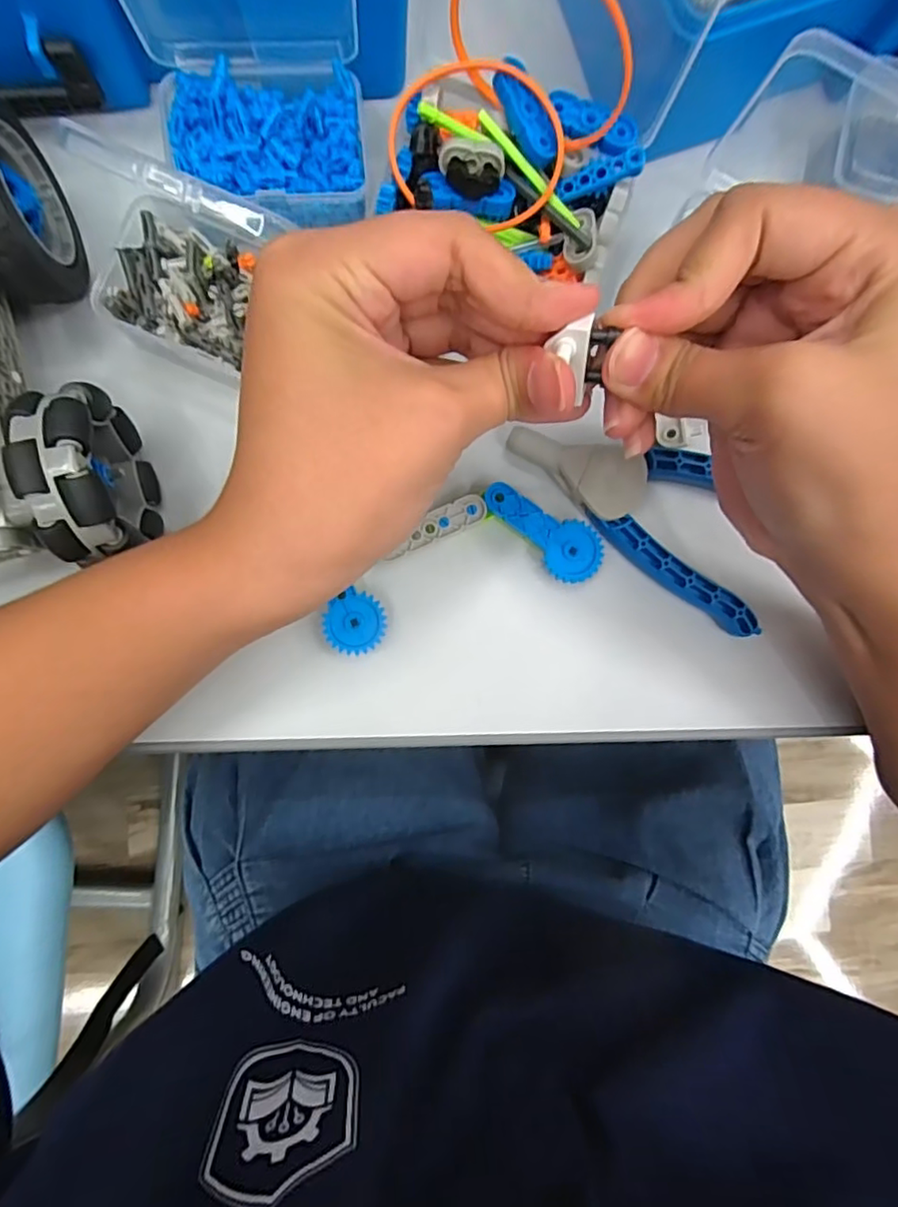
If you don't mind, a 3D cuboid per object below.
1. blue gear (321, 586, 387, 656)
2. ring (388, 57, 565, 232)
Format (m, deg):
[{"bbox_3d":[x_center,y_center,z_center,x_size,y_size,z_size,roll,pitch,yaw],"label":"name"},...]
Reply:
[{"bbox_3d":[-0.039,0.008,0.244,0.024,0.006,0.025,0,88,-5],"label":"blue gear"},{"bbox_3d":[0.011,-0.173,0.221,0.065,0.007,0.050,9,110,-4],"label":"ring"}]

